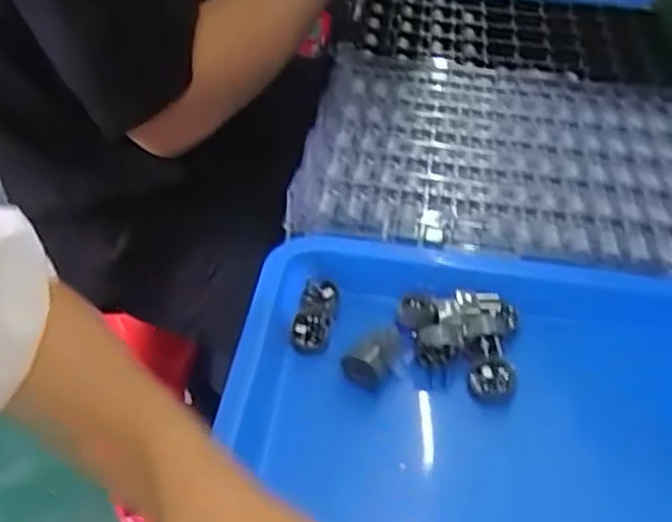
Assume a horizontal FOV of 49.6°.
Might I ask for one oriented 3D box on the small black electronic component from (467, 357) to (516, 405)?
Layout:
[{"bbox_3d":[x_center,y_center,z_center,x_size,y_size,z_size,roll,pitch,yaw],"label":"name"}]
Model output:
[{"bbox_3d":[0.093,0.070,0.431,0.026,0.014,0.023,14,44,12],"label":"small black electronic component"}]

